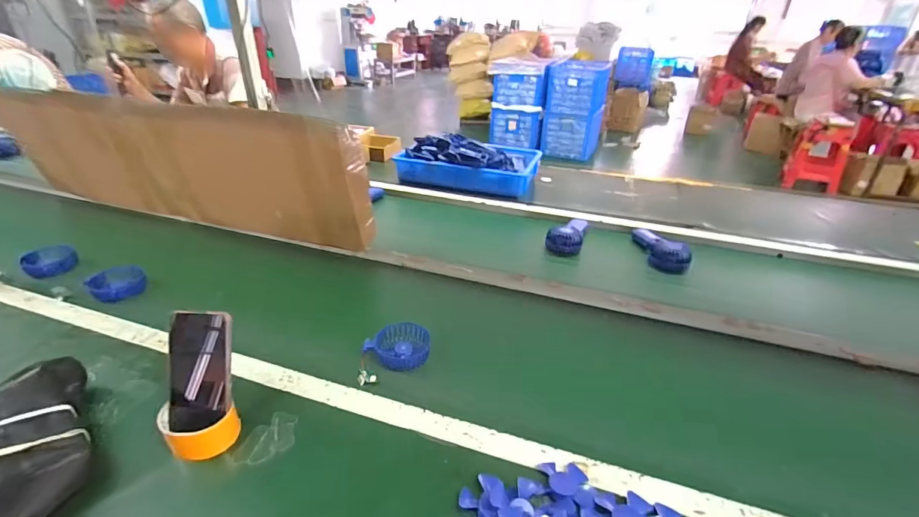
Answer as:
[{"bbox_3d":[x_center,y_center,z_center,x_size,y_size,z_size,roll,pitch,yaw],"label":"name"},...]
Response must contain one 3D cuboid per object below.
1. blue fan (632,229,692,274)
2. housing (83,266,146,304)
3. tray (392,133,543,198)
[{"bbox_3d":[0.475,-0.023,1.045,0.058,0.079,0.174,-11,36,-21],"label":"blue fan"},{"bbox_3d":[-0.668,0.048,0.842,0.087,0.027,0.088,2,33,-2],"label":"housing"},{"bbox_3d":[0.034,-0.312,1.348,0.415,0.119,0.247,9,31,13],"label":"tray"}]

